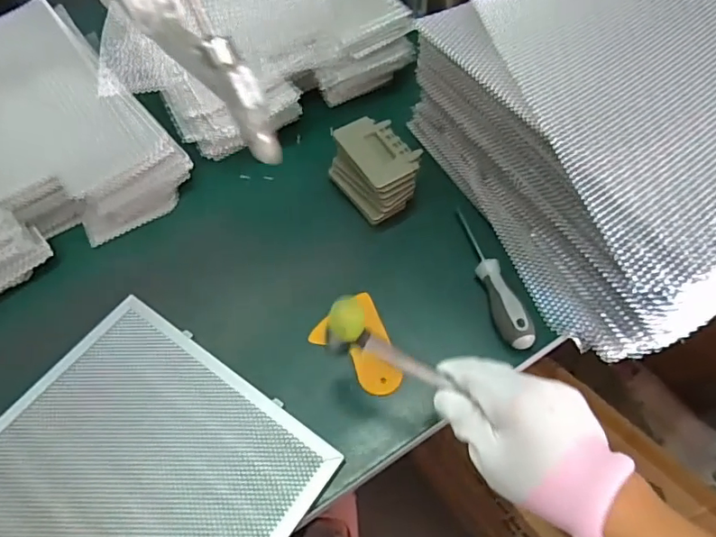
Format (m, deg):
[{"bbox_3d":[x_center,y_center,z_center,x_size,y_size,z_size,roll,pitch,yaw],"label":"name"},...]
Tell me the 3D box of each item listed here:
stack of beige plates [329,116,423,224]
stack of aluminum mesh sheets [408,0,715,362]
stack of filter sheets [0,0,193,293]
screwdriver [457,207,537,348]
[{"bbox_3d":[0.016,-0.100,0.521,0.059,0.066,0.088,-32,62,-15],"label":"stack of beige plates"},{"bbox_3d":[0.255,-0.123,0.475,0.285,0.131,0.376,-22,60,-9],"label":"stack of aluminum mesh sheets"},{"bbox_3d":[-0.385,-0.138,0.571,0.276,0.076,0.326,-34,63,-16],"label":"stack of filter sheets"},{"bbox_3d":[0.119,0.003,0.476,0.023,0.025,0.152,-16,59,-6],"label":"screwdriver"}]

